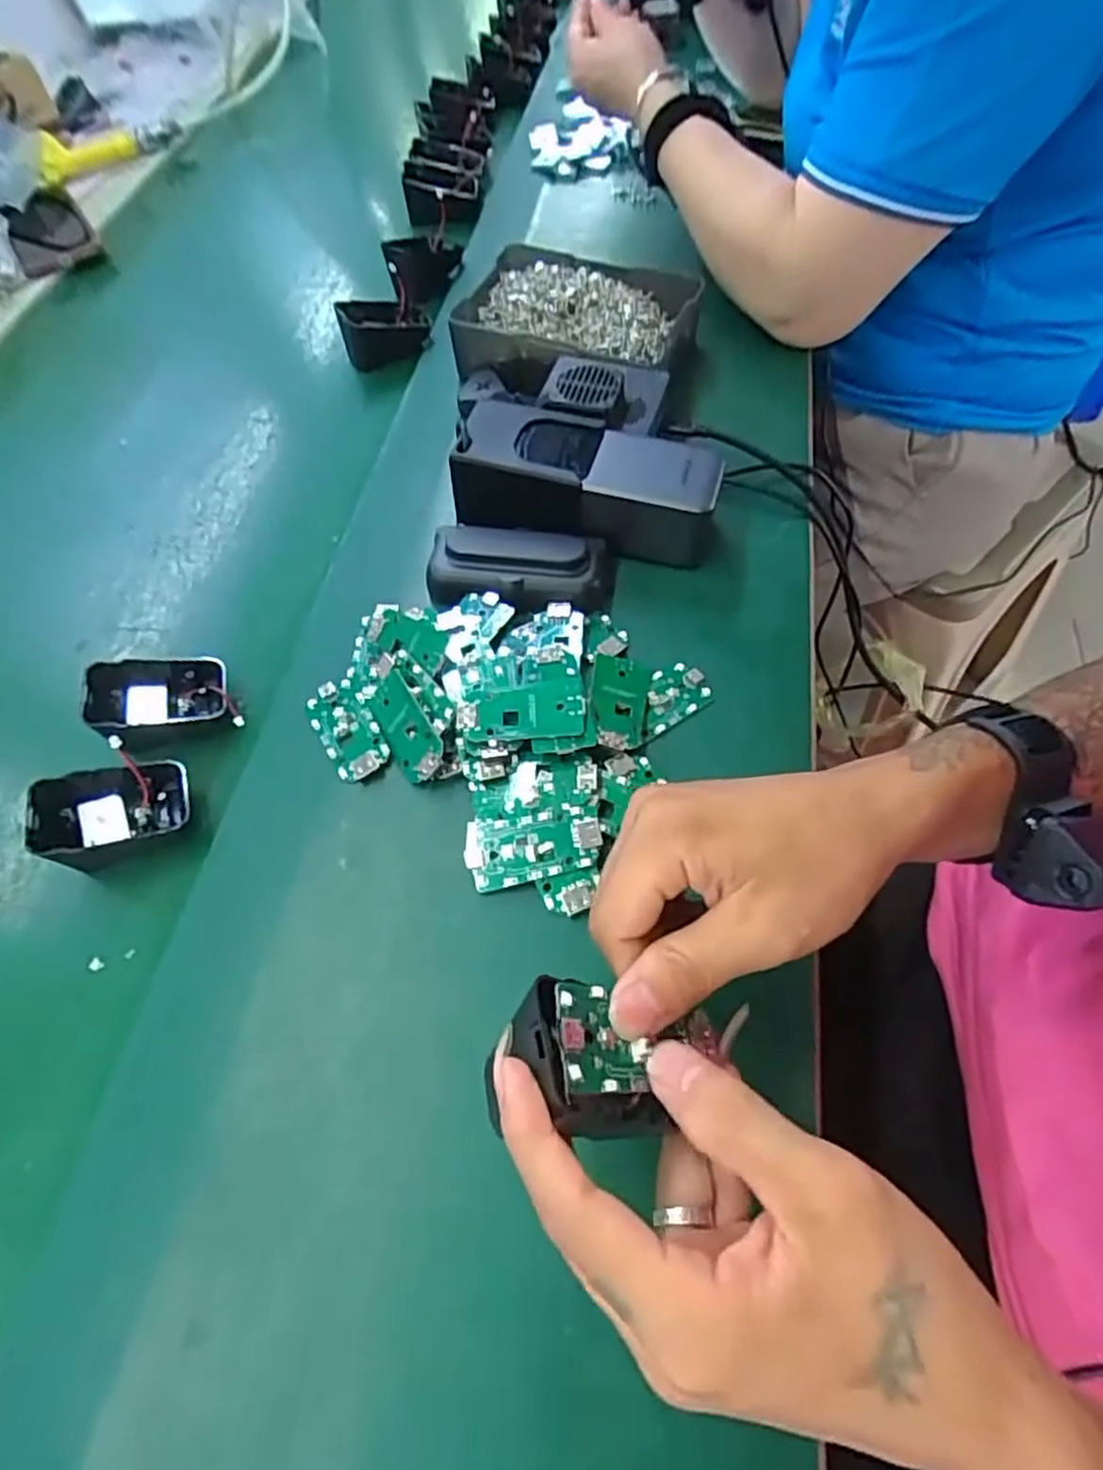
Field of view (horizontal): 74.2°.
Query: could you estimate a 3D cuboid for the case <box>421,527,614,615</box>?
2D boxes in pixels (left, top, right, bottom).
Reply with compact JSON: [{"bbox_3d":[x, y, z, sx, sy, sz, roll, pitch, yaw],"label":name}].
[{"bbox_3d":[-0.018,-0.098,0.431,0.108,0.026,0.046,1,60,6],"label":"case"}]

